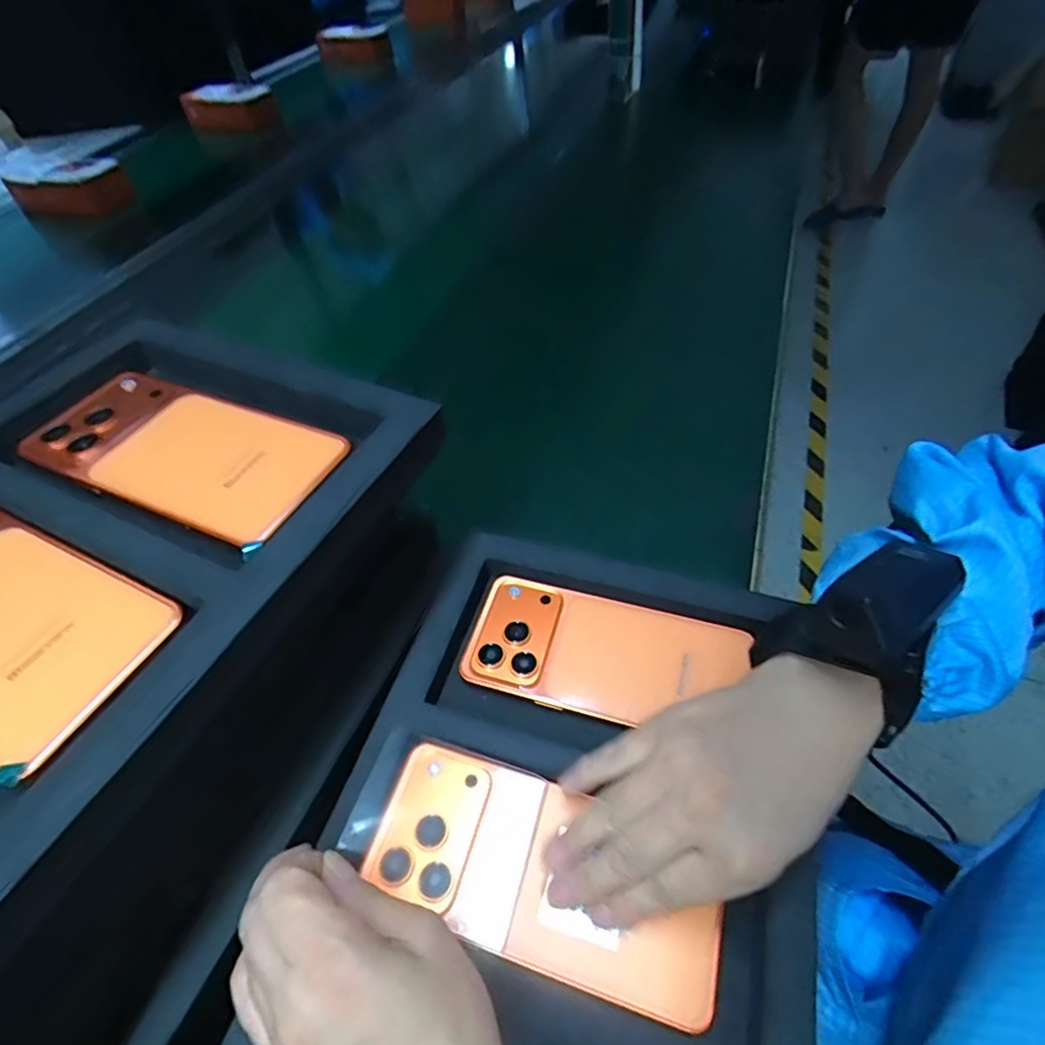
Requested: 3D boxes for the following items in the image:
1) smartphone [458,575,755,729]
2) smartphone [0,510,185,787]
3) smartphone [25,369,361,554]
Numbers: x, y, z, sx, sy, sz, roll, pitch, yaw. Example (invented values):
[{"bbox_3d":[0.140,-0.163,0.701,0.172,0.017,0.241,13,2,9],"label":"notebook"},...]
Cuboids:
[{"bbox_3d":[0.047,0.077,0.343,0.155,0.012,0.074,10,51,13],"label":"smartphone"},{"bbox_3d":[-0.218,0.036,0.235,0.153,0.011,0.075,19,54,20],"label":"smartphone"},{"bbox_3d":[-0.169,-0.039,0.293,0.155,0.010,0.077,17,54,19],"label":"smartphone"}]

